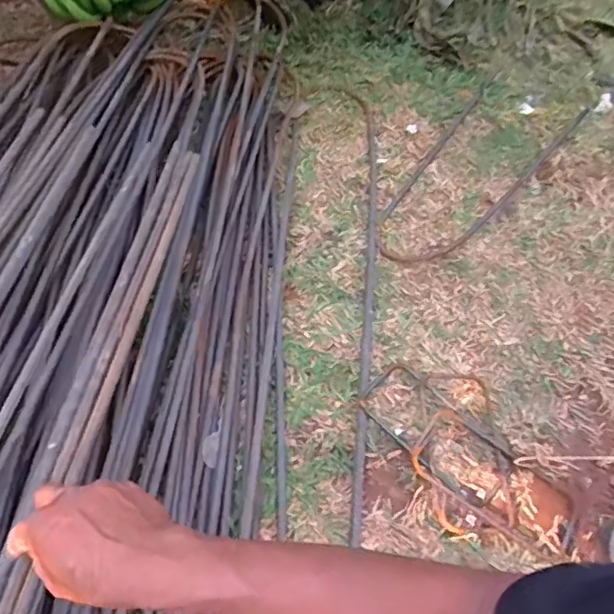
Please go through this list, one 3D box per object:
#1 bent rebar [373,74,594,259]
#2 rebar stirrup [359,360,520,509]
[{"bbox_3d":[0.474,-0.377,1.474,0.306,0.034,1.031,22,50,20],"label":"bent rebar"},{"bbox_3d":[0.208,0.200,0.939,0.123,0.012,0.259,-34,59,-29],"label":"rebar stirrup"}]

